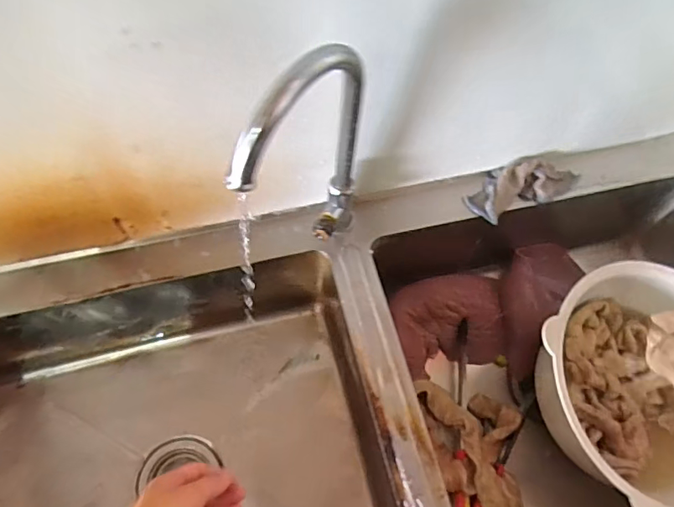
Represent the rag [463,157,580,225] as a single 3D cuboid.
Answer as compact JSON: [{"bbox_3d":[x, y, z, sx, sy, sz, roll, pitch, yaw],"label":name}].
[{"bbox_3d":[0.250,-0.094,0.679,0.164,0.039,0.063,-20,68,-12],"label":"rag"}]

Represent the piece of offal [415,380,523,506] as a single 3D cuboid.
[{"bbox_3d":[0.175,0.260,0.702,0.155,0.044,0.156,11,65,1],"label":"piece of offal"}]

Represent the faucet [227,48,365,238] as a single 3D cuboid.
[{"bbox_3d":[-0.027,-0.057,0.482,0.029,0.315,0.156,34,68,12],"label":"faucet"}]

